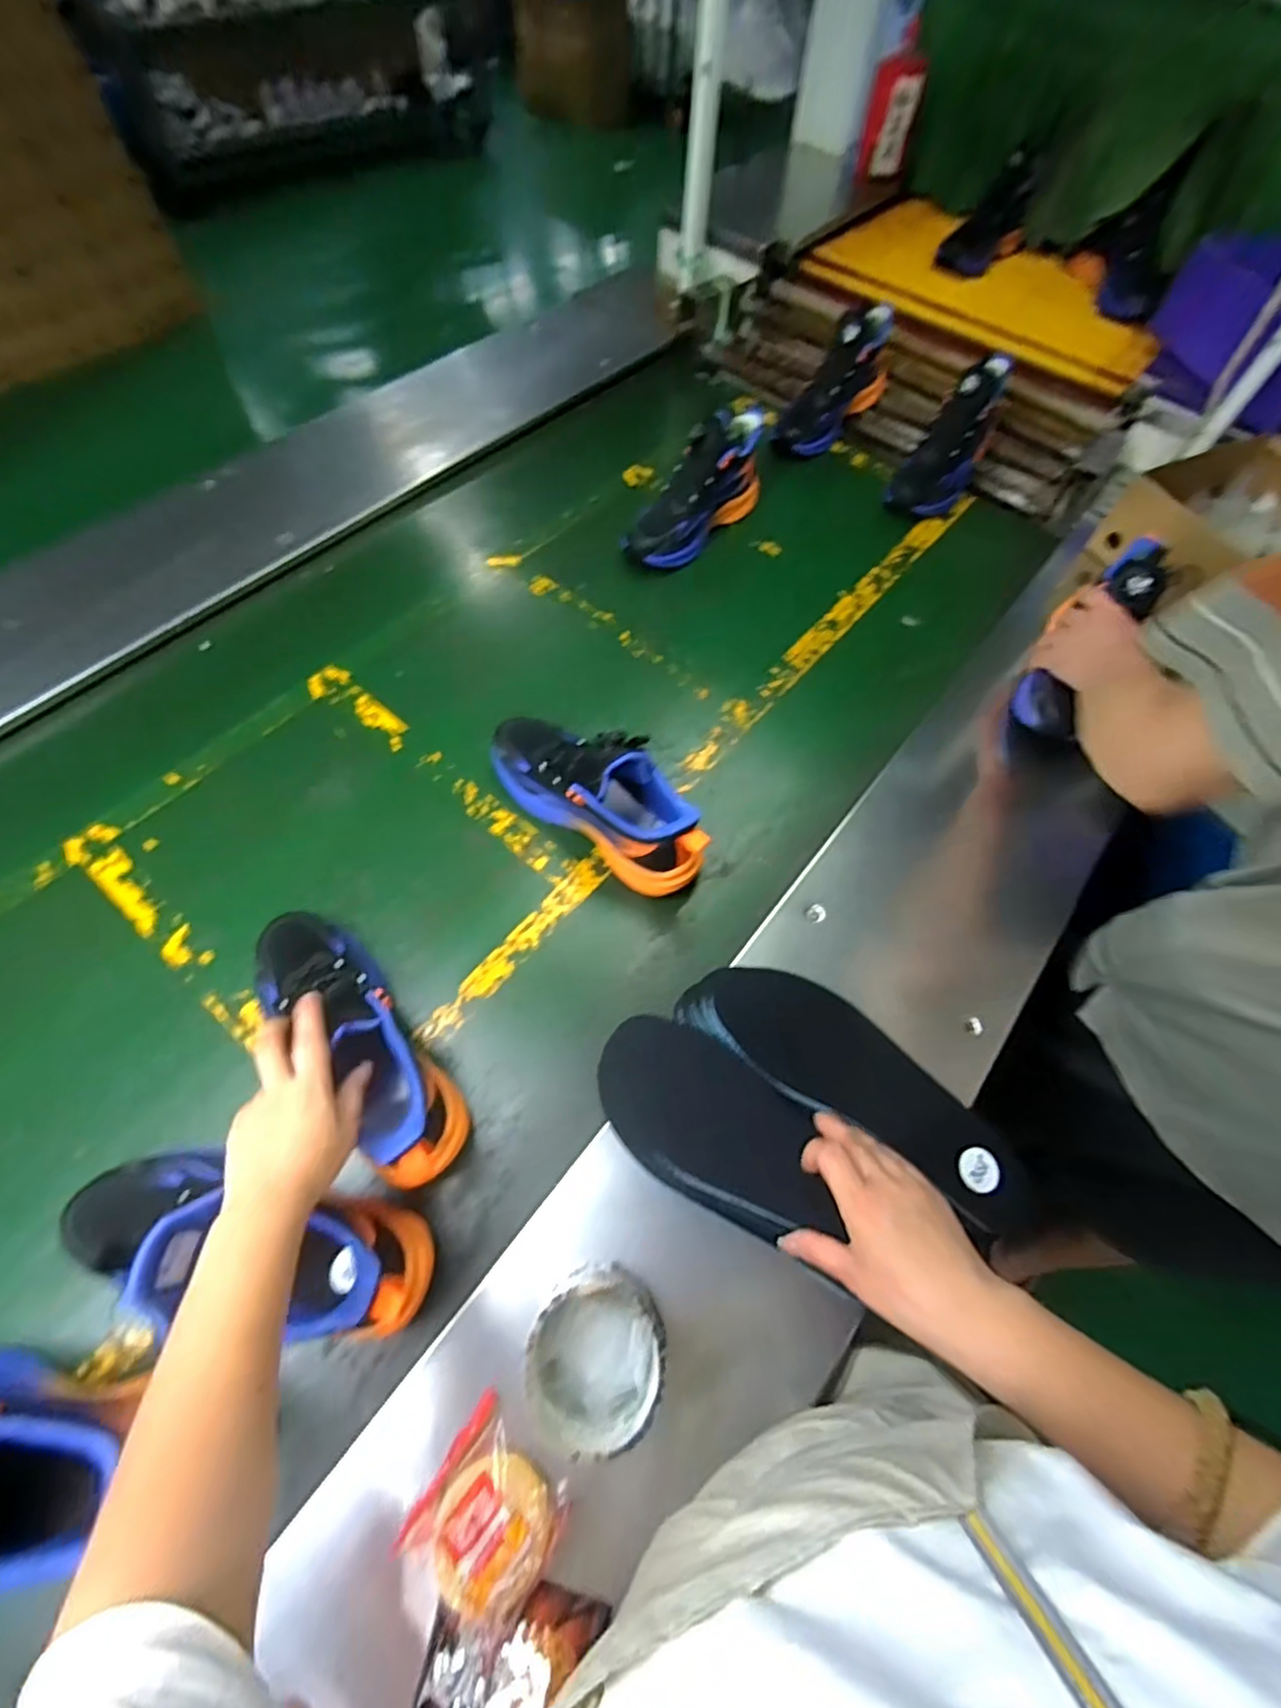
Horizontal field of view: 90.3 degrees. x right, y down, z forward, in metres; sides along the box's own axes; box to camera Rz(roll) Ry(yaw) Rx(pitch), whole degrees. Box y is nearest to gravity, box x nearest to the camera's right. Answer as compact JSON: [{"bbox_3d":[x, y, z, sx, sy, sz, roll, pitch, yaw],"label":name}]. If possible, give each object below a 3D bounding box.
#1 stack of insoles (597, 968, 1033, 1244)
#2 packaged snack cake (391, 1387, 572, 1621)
[{"bbox_3d":[0.121,0.184,0.454,0.288,0.024,0.167,25,65,10],"label":"stack of insoles"},{"bbox_3d":[-0.097,0.424,0.412,0.084,0.029,0.083,33,65,12],"label":"packaged snack cake"}]

